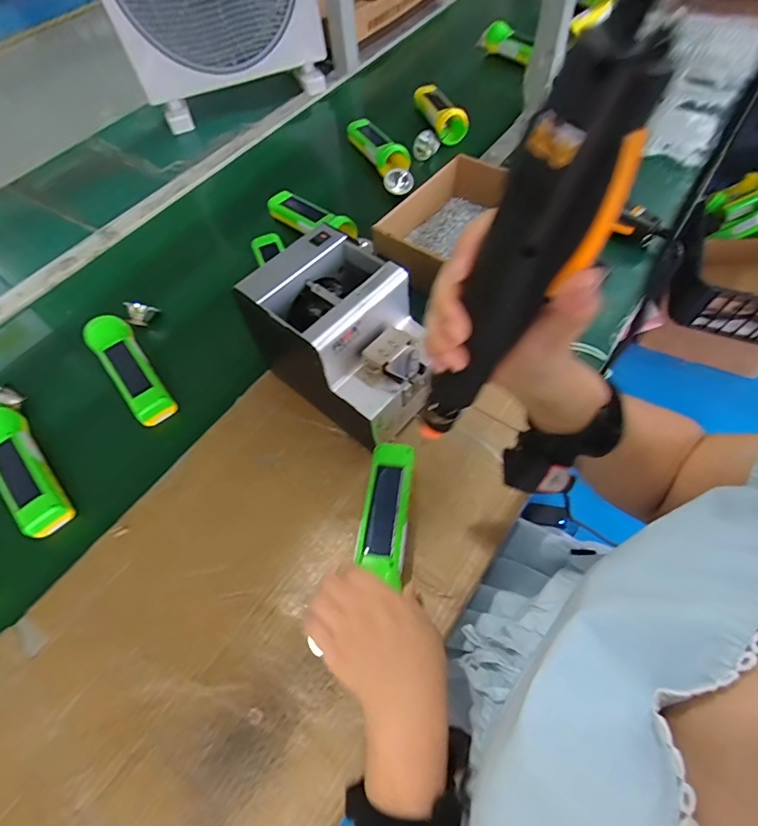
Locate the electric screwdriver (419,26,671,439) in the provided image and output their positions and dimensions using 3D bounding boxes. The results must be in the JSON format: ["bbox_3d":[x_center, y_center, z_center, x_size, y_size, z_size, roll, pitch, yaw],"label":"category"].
[{"bbox_3d":[0.067,-0.057,0.234,0.045,0.225,0.039,23,60,5],"label":"electric screwdriver"}]

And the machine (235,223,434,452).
[{"bbox_3d":[-0.031,-0.077,0.481,0.173,0.149,0.120,37,68,22],"label":"machine"}]

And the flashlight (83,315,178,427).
[{"bbox_3d":[-0.311,-0.057,0.557,0.048,0.037,0.168,-36,64,-16],"label":"flashlight"}]

